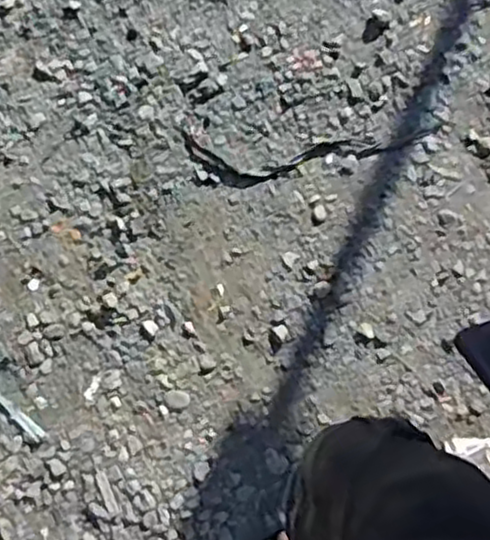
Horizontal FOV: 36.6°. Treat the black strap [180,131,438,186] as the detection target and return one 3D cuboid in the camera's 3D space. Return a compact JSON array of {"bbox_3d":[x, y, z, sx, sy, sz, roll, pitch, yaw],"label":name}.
[{"bbox_3d":[0.134,-0.236,1.570,0.517,0.011,0.117,-1,75,-2],"label":"black strap"}]

